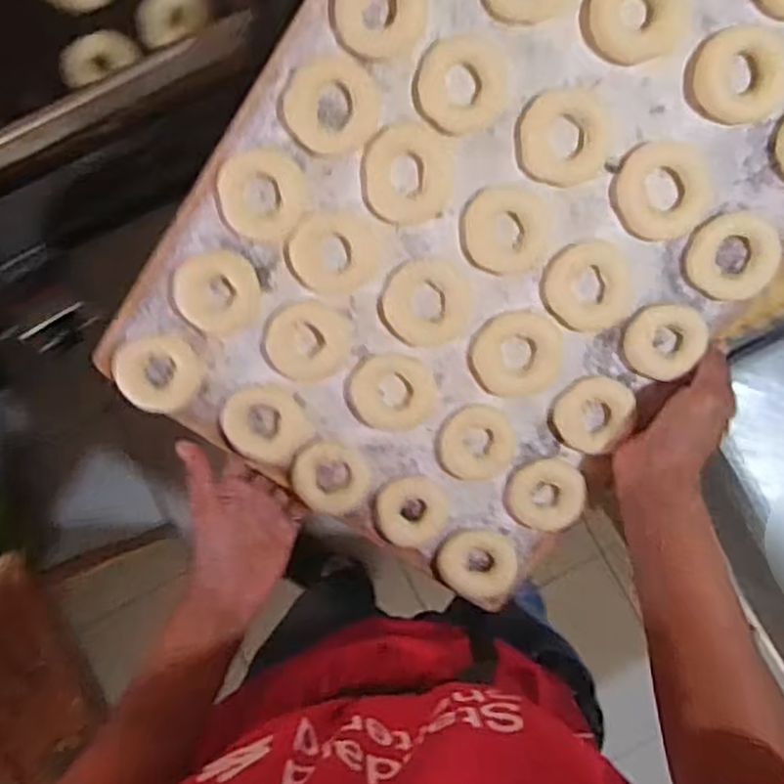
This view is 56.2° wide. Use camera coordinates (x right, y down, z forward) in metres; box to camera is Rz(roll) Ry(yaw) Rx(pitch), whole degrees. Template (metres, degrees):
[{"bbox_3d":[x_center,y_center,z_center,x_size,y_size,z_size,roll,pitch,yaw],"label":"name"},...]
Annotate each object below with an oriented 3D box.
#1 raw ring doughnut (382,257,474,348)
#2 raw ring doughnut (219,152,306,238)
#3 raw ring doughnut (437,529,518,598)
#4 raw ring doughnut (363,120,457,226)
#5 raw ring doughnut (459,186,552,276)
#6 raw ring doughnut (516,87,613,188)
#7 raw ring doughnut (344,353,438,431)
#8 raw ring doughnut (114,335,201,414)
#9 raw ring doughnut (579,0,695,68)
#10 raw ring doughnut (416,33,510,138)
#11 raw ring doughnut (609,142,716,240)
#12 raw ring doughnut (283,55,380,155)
[{"bbox_3d":[0.029,-0.073,0.600,0.071,0.011,0.071,0,104,1],"label":"raw ring doughnut"},{"bbox_3d":[-0.103,-0.156,0.577,0.064,0.016,0.064,0,91,1],"label":"raw ring doughnut"},{"bbox_3d":[0.077,0.154,0.659,0.069,0.015,0.061,7,91,1],"label":"raw ring doughnut"},{"bbox_3d":[0.013,-0.171,0.577,0.073,0.014,0.073,0,106,1],"label":"raw ring doughnut"},{"bbox_3d":[0.090,-0.128,0.584,0.068,0.018,0.065,0,91,1],"label":"raw ring doughnut"},{"bbox_3d":[0.132,-0.197,0.568,0.069,0.015,0.069,1,106,4],"label":"raw ring doughnut"},{"bbox_3d":[-0.001,0.000,0.622,0.075,0.012,0.067,2,106,4],"label":"raw ring doughnut"},{"bbox_3d":[-0.197,-0.015,0.616,0.067,0.011,0.062,0,91,1],"label":"raw ring doughnut"},{"bbox_3d":[0.179,-0.278,0.542,0.076,0.020,0.067,16,111,4],"label":"raw ring doughnut"},{"bbox_3d":[0.052,-0.232,0.559,0.068,0.016,0.068,0,106,1],"label":"raw ring doughnut"},{"bbox_3d":[0.210,-0.157,0.573,0.075,0.009,0.075,-1,103,-3],"label":"raw ring doughnut"},{"bbox_3d":[-0.046,-0.220,0.565,0.071,0.015,0.071,1,107,2],"label":"raw ring doughnut"}]

